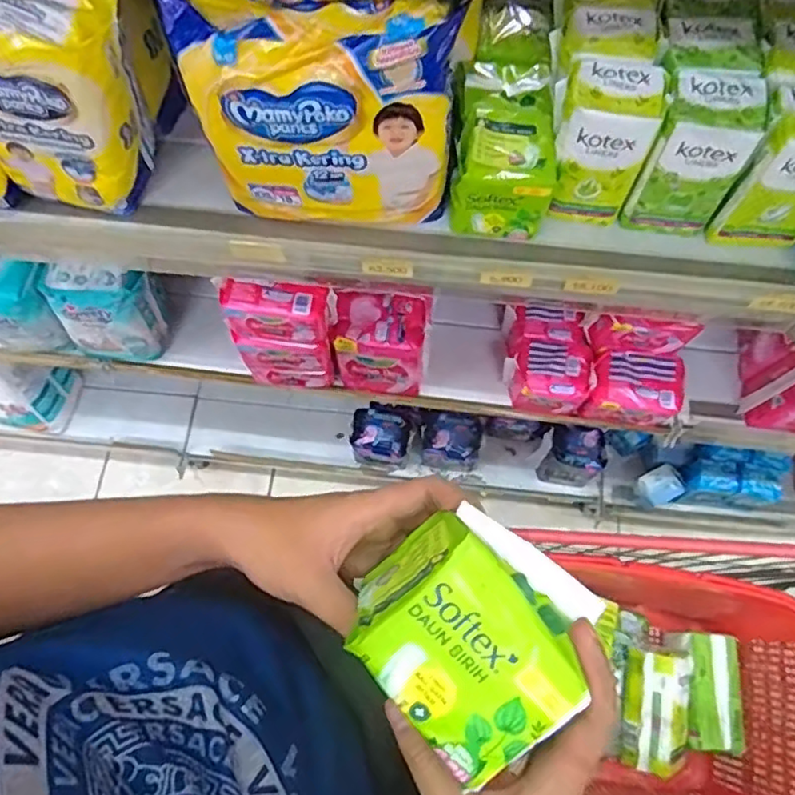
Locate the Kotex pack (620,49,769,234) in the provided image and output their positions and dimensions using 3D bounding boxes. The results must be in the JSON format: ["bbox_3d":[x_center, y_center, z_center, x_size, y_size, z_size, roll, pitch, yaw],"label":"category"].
[{"bbox_3d":[0.275,-0.239,0.594,0.083,0.131,0.091,7,71,4],"label":"Kotex pack"}]

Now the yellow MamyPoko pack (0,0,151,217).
[{"bbox_3d":[-0.307,-0.268,0.561,0.156,0.210,0.078,12,72,5],"label":"yellow MamyPoko pack"}]

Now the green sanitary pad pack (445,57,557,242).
[{"bbox_3d":[0.103,-0.249,0.627,0.091,0.083,0.146,2,71,2],"label":"green sanitary pad pack"}]

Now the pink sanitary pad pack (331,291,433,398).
[{"bbox_3d":[-0.020,-0.084,0.904,0.127,0.165,0.102,2,71,2],"label":"pink sanitary pad pack"}]

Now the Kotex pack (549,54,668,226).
[{"bbox_3d":[0.192,-0.242,0.594,0.083,0.127,0.080,12,72,5],"label":"Kotex pack"}]

